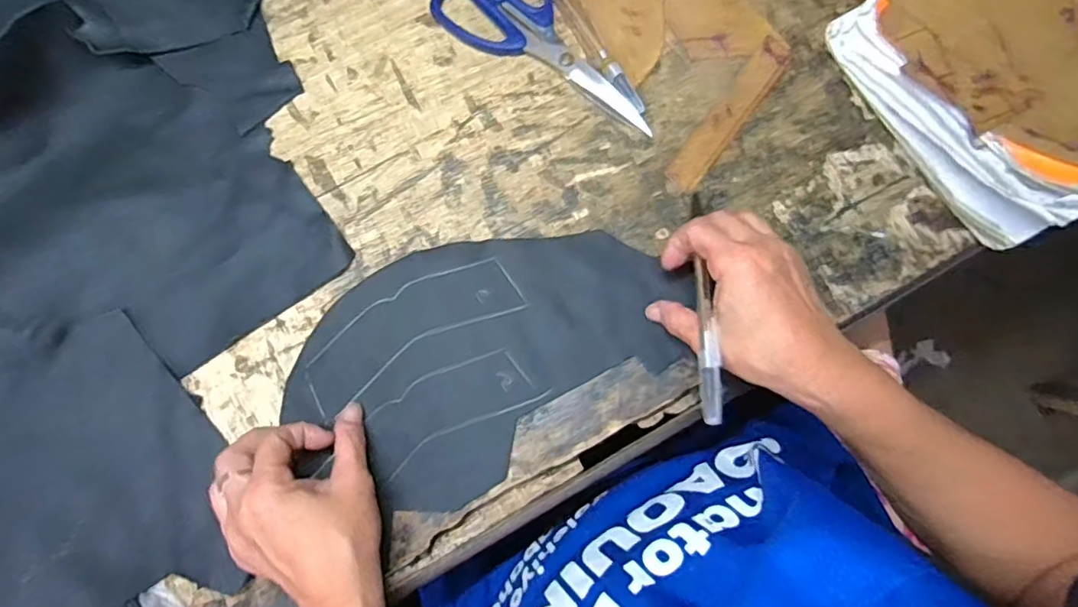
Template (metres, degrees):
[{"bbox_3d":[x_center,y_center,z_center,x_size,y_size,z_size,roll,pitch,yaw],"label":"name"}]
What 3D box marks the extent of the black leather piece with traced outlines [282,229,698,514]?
[{"bbox_3d":[-0.034,0.025,0.383,0.250,0.010,0.152,-33,82,-6],"label":"black leather piece with traced outlines"}]

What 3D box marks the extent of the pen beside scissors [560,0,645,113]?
[{"bbox_3d":[0.035,-0.199,0.423,0.013,0.008,0.147,-28,81,-6],"label":"pen beside scissors"}]

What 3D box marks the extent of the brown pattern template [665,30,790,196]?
[{"bbox_3d":[0.137,-0.135,0.417,0.025,0.004,0.141,36,81,5],"label":"brown pattern template"}]

